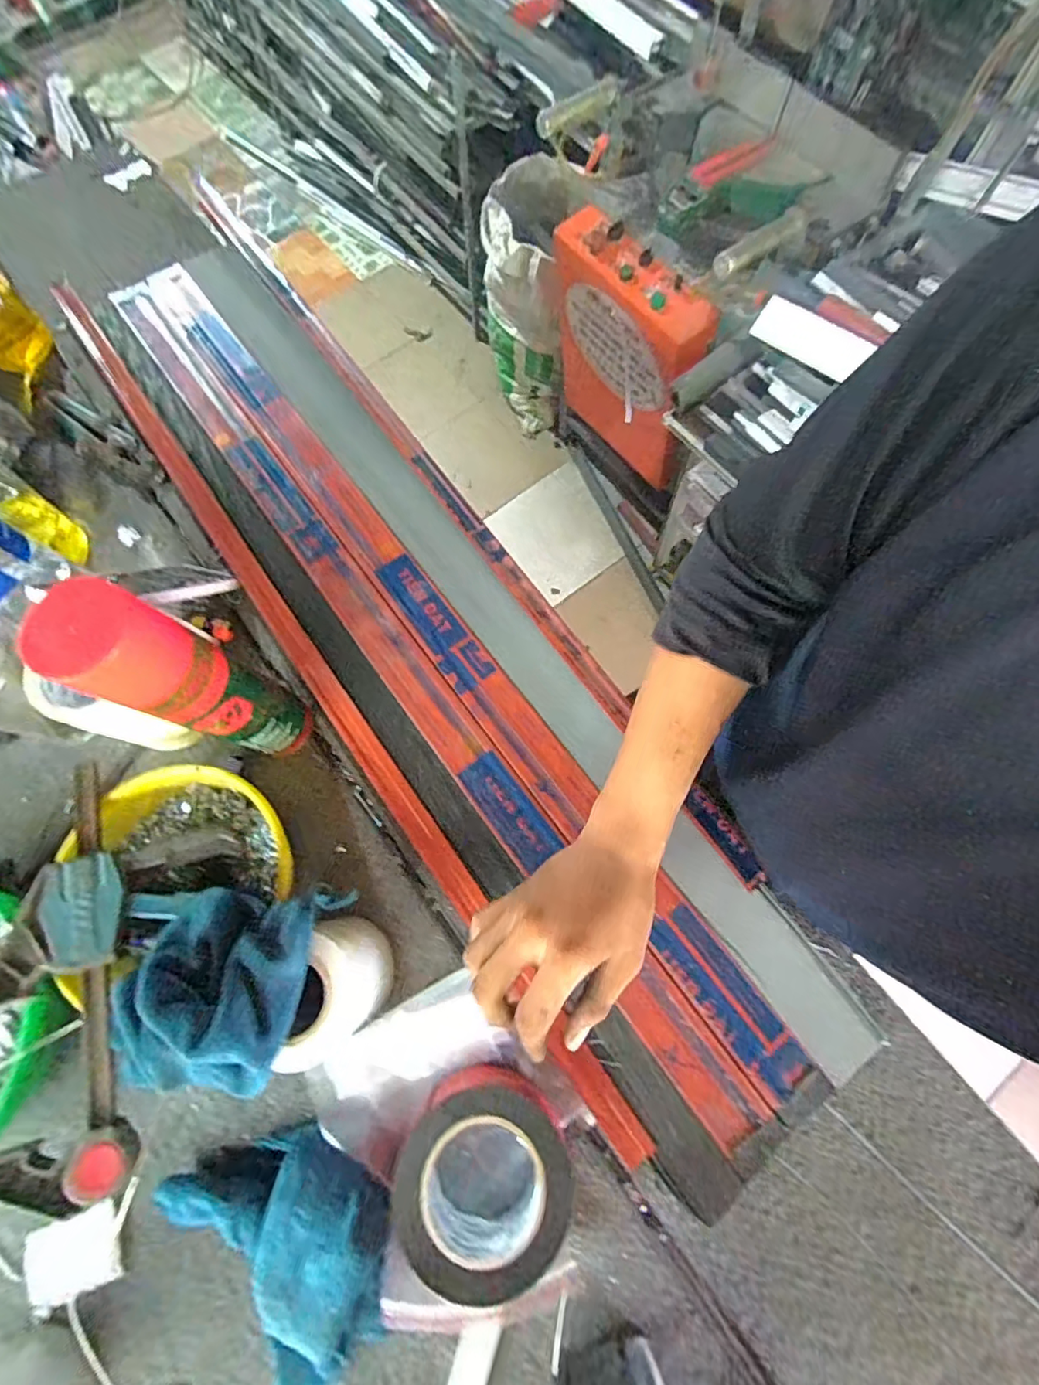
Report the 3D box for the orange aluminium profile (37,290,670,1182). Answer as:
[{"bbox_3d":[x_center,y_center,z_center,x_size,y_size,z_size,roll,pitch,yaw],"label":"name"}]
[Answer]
[{"bbox_3d":[-0.226,-0.072,0.539,0.042,0.014,1.062,-36,74,-9],"label":"orange aluminium profile"}]

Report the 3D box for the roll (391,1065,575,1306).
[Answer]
[{"bbox_3d":[-0.025,0.343,0.383,0.114,0.061,0.118,0,72,2],"label":"roll"}]

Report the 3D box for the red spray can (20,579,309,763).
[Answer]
[{"bbox_3d":[-0.245,-0.005,0.410,0.065,0.236,0.065,-1,74,5],"label":"red spray can"}]

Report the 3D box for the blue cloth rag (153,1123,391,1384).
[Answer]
[{"bbox_3d":[-0.173,0.377,0.382,0.177,0.052,0.114,29,75,10],"label":"blue cloth rag"}]

